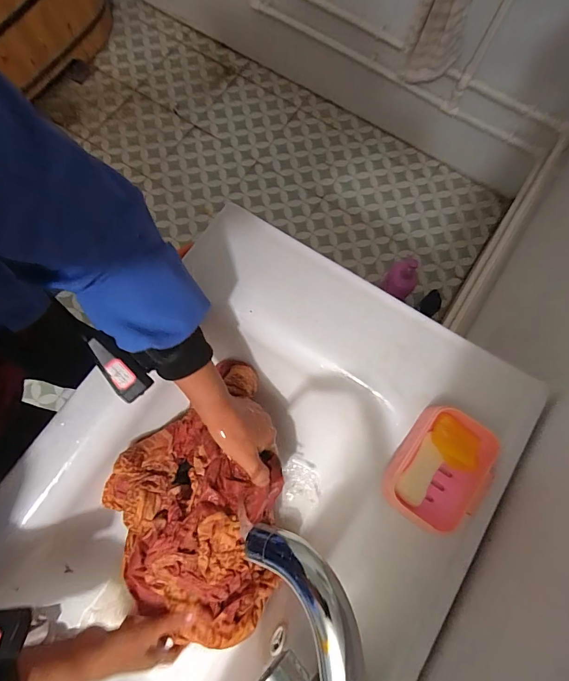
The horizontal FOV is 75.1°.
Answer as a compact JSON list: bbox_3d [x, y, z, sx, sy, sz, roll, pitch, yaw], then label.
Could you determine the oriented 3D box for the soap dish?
[{"bbox_3d":[0.169,0.140,0.402,0.089,0.035,0.122,35,77,6],"label":"soap dish"}]

